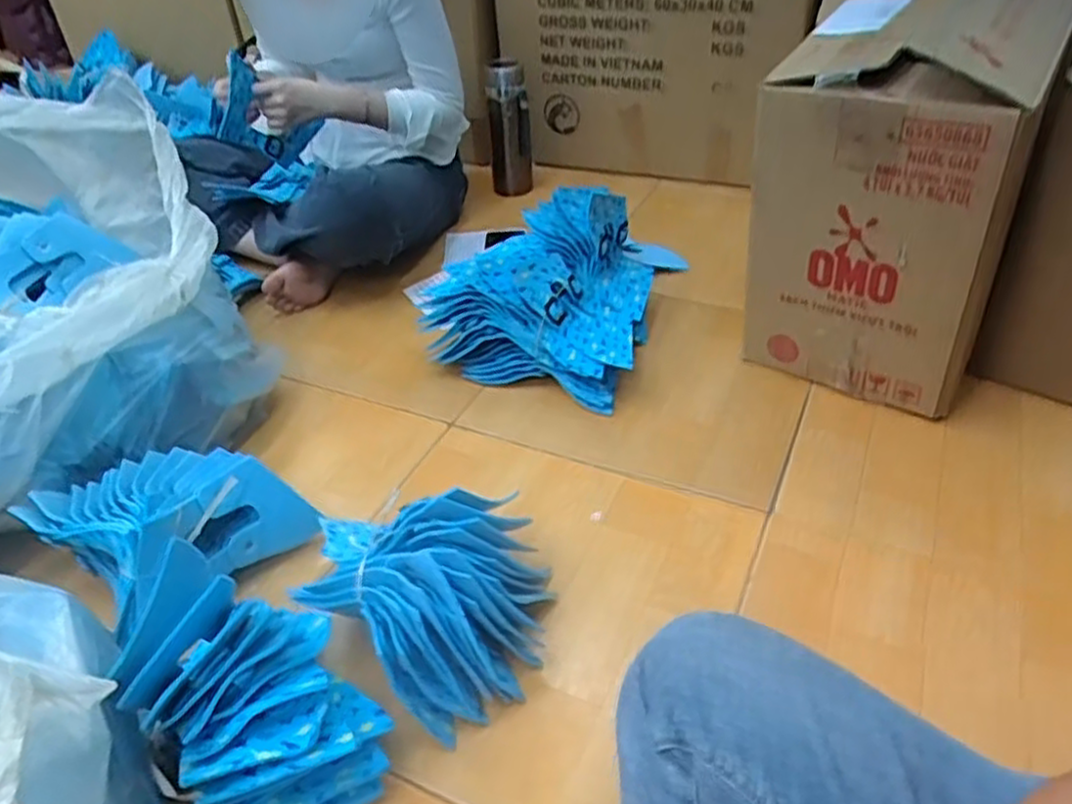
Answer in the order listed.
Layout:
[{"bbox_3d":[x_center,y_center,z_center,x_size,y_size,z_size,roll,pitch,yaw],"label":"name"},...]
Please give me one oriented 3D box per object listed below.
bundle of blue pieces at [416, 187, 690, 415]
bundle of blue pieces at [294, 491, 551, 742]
[{"bbox_3d":[0.044,-0.203,1.076,0.292,0.182,0.403,13,42,20],"label":"bundle of blue pieces"},{"bbox_3d":[-0.098,0.158,0.673,0.225,0.123,0.184,23,46,29],"label":"bundle of blue pieces"}]

